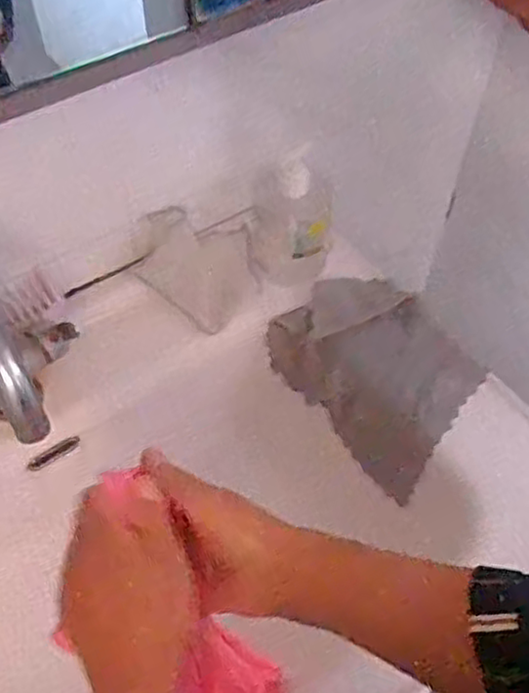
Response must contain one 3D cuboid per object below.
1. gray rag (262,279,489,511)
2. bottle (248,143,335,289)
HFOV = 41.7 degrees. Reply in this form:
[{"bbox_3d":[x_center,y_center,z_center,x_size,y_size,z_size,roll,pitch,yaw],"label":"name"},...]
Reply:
[{"bbox_3d":[0.120,0.026,0.733,0.142,0.083,0.219,-33,61,-22],"label":"gray rag"},{"bbox_3d":[0.030,-0.134,0.733,0.091,0.132,0.073,3,54,1],"label":"bottle"}]

